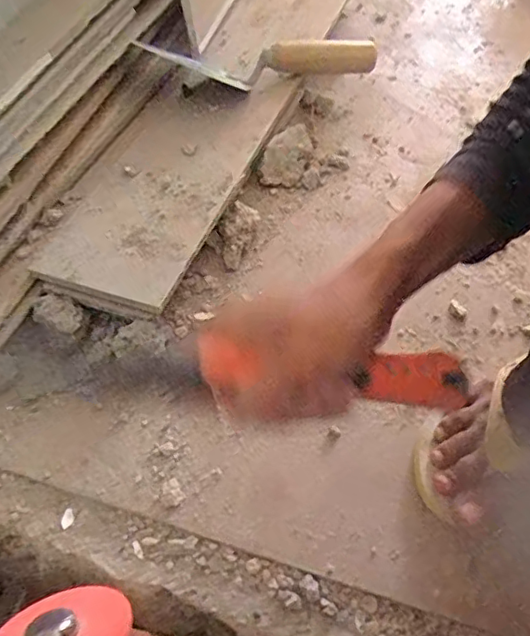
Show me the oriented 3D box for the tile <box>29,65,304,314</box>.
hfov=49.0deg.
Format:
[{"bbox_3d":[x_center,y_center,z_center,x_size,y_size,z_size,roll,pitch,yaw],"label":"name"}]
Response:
[{"bbox_3d":[-0.087,-0.153,0.569,0.139,0.016,0.343,18,55,11],"label":"tile"}]

